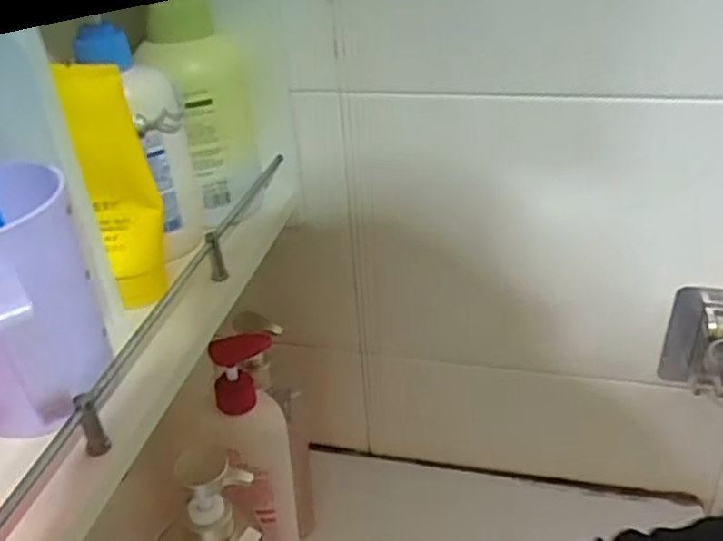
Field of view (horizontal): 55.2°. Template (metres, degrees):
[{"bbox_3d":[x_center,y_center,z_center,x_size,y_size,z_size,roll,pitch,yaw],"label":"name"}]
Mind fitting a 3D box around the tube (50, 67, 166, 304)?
[{"bbox_3d":[-0.140,-0.046,0.403,0.037,0.143,0.021,-15,34,-16],"label":"tube"}]

